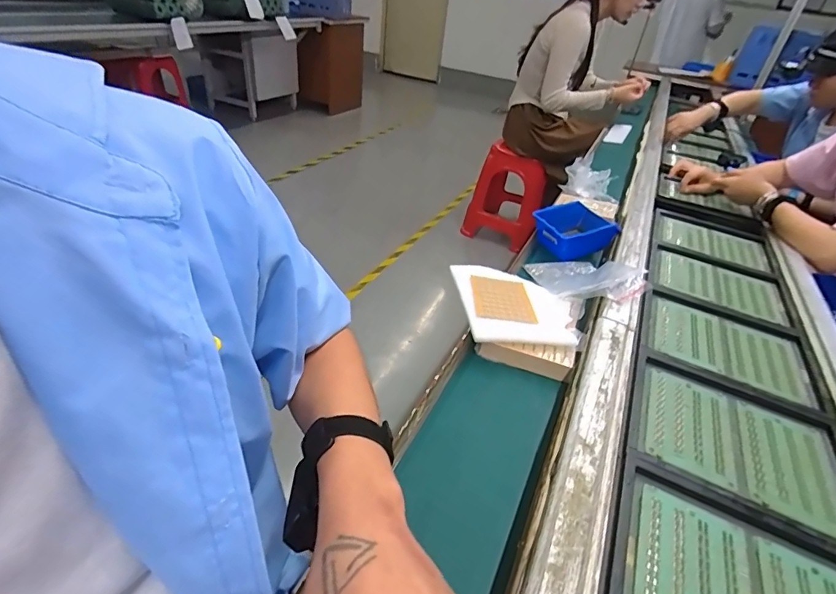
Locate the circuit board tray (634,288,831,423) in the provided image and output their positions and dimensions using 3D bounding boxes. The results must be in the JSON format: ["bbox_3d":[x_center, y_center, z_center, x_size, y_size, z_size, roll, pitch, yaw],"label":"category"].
[{"bbox_3d":[0.415,0.065,0.602,0.217,0.015,0.182,20,37,16],"label":"circuit board tray"}]

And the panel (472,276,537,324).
[{"bbox_3d":[0.126,0.002,0.662,0.083,0.010,0.122,7,35,-2],"label":"panel"}]

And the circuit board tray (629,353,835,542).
[{"bbox_3d":[0.338,0.151,0.471,0.203,0.012,0.167,21,38,18],"label":"circuit board tray"}]

